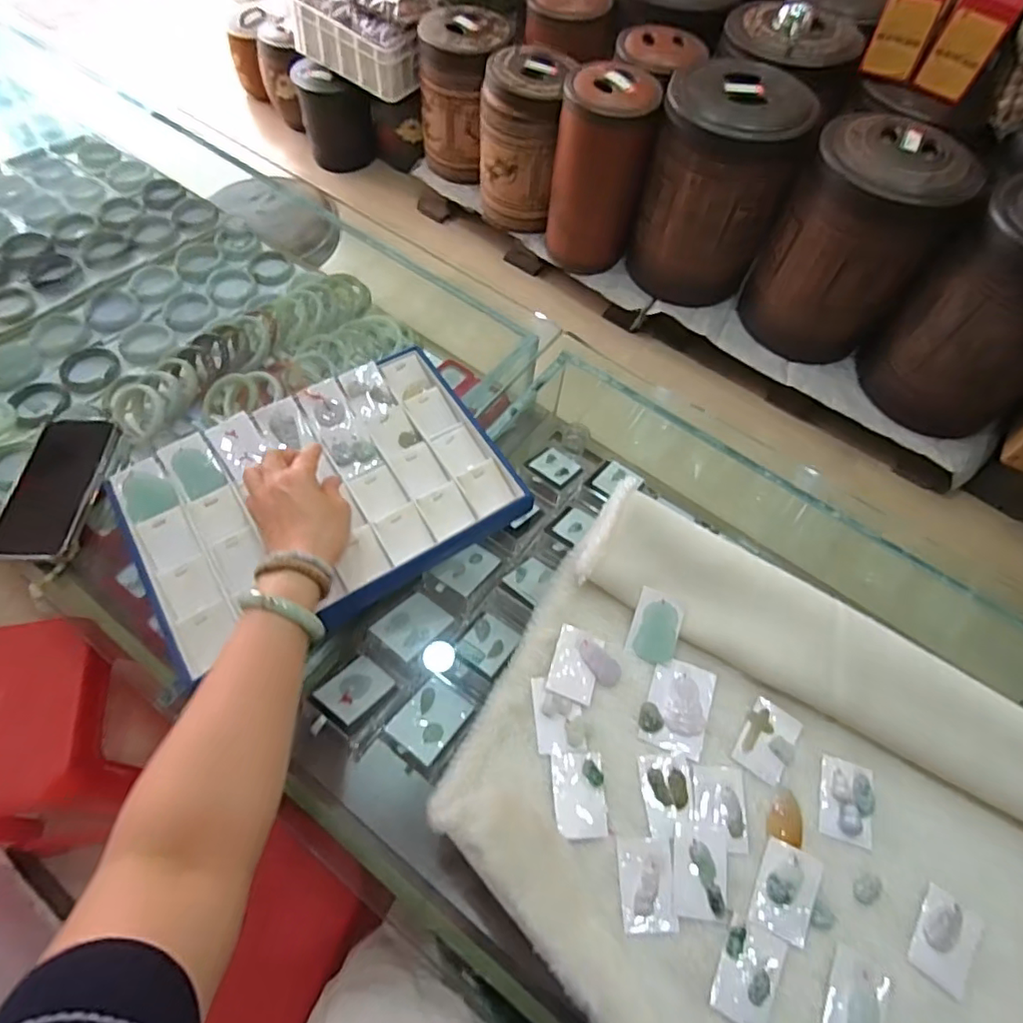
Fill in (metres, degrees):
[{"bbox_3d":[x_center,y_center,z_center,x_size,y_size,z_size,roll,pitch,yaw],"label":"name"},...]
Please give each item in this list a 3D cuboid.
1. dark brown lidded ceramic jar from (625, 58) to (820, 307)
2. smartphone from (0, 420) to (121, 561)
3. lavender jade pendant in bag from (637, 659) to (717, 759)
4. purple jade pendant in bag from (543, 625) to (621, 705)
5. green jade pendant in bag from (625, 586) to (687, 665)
[{"bbox_3d":[0.580,-0.925,1.670,0.381,0.492,0.377,1,63,-3],"label":"dark brown lidded ceramic jar"},{"bbox_3d":[-0.469,-0.025,0.596,0.082,0.014,0.166,2,60,-2],"label":"smartphone"},{"bbox_3d":[0.152,0.177,0.528,0.055,0.007,0.079,20,63,7],"label":"lavender jade pendant in bag"},{"bbox_3d":[0.068,0.144,0.536,0.062,0.007,0.063,20,63,7],"label":"purple jade pendant in bag"},{"bbox_3d":[0.138,0.110,0.551,0.045,0.014,0.064,18,68,8],"label":"green jade pendant in bag"}]

